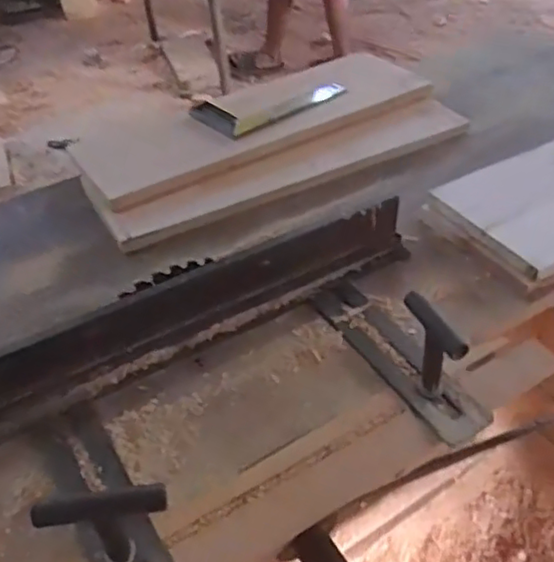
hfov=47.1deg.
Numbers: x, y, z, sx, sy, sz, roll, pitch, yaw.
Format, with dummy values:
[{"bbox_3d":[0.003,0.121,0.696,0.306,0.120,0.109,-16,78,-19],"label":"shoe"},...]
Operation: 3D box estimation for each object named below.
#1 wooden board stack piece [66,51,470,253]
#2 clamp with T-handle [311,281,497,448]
[{"bbox_3d":[-0.025,-0.252,1.033,0.583,0.051,0.305,-24,48,-15],"label":"wooden board stack piece"},{"bbox_3d":[0.128,0.045,0.680,0.070,0.103,0.252,-24,47,-20],"label":"clamp with T-handle"}]

